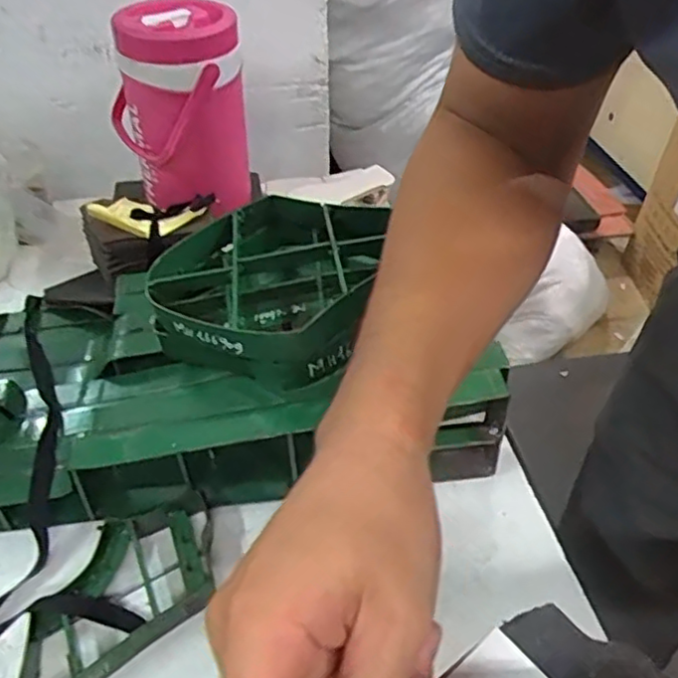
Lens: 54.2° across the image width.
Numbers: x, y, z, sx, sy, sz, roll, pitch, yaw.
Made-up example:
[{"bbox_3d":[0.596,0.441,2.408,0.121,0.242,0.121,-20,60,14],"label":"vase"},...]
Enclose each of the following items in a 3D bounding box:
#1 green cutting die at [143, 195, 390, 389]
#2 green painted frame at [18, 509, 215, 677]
[{"bbox_3d":[-0.053,-0.056,0.605,0.194,0.075,0.212,0,42,0],"label":"green cutting die"},{"bbox_3d":[-0.175,0.194,0.493,0.160,0.025,0.098,-28,50,-28],"label":"green painted frame"}]

